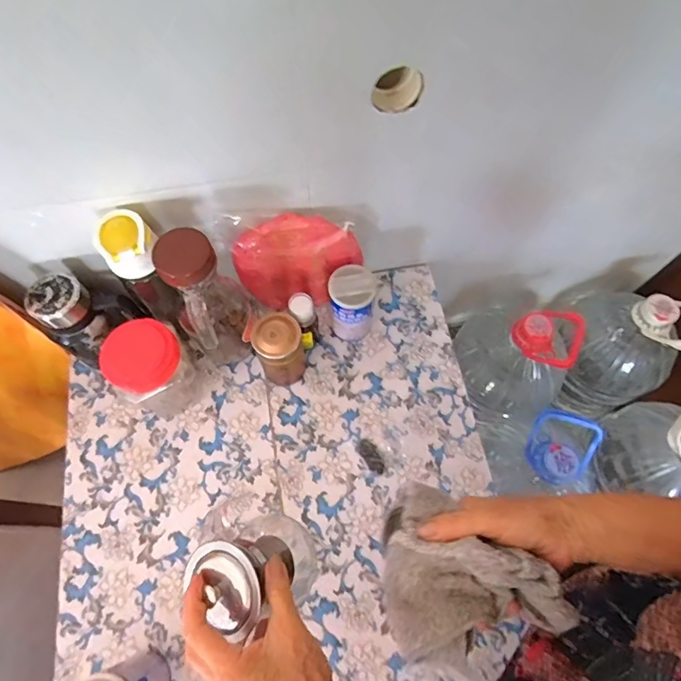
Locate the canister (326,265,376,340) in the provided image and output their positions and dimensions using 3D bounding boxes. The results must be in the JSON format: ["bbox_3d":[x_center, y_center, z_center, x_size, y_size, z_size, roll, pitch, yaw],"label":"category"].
[{"bbox_3d":[0.016,-0.049,0.686,0.062,0.128,0.057,0,66,-1],"label":"canister"}]

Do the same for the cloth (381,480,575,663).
[{"bbox_3d":[0.095,0.166,0.365,0.126,0.055,0.115,-8,67,-4],"label":"cloth"}]

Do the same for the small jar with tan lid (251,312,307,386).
[{"bbox_3d":[-0.083,0.015,0.660,0.062,0.116,0.060,0,66,-1],"label":"small jar with tan lid"}]

